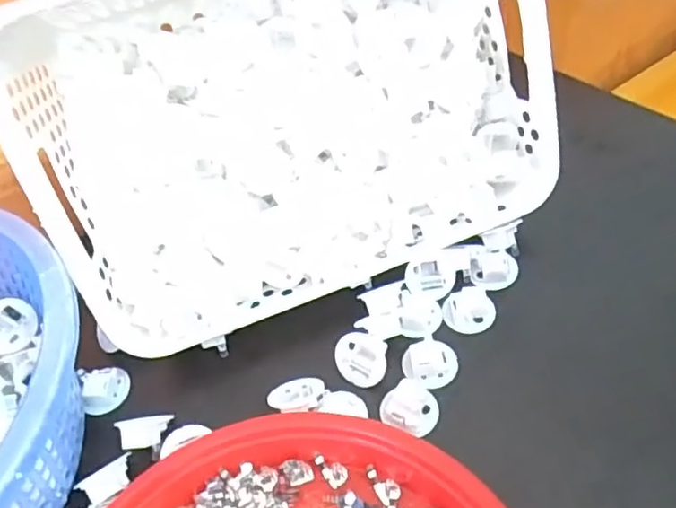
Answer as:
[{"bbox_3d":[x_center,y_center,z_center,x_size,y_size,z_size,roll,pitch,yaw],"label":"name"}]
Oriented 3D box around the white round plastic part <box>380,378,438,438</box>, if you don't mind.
[{"bbox_3d":[0.042,0.089,0.351,0.031,0.016,0.030,-5,48,5],"label":"white round plastic part"}]

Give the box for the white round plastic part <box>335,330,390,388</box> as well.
[{"bbox_3d":[0.015,0.065,0.374,0.032,0.013,0.030,14,92,19],"label":"white round plastic part"}]

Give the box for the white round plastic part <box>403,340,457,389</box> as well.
[{"bbox_3d":[0.056,0.067,0.369,0.031,0.012,0.027,-20,48,-8],"label":"white round plastic part"}]

